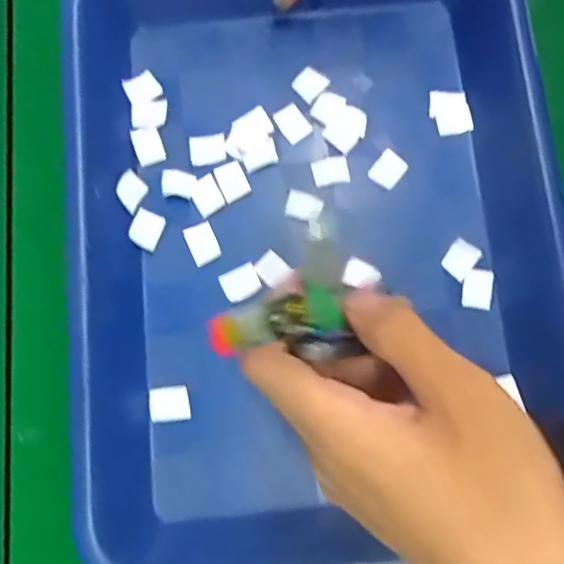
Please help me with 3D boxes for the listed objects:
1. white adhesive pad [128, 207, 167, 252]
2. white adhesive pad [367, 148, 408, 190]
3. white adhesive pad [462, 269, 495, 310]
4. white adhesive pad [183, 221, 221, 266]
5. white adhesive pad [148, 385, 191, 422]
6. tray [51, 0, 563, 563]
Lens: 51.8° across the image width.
[{"bbox_3d":[-0.075,-0.029,0.320,0.016,0.006,0.020,22,79,4],"label":"white adhesive pad"},{"bbox_3d":[0.060,-0.064,0.327,0.016,0.004,0.021,37,80,6],"label":"white adhesive pad"},{"bbox_3d":[0.108,0.004,0.318,0.015,0.004,0.021,9,79,1],"label":"white adhesive pad"},{"bbox_3d":[-0.044,-0.022,0.320,0.015,0.004,0.022,-24,80,-5],"label":"white adhesive pad"},{"bbox_3d":[-0.059,0.064,0.306,0.021,0.004,0.017,-8,79,-2],"label":"white adhesive pad"},{"bbox_3d":[0.022,-0.024,0.314,0.270,0.047,0.326,-6,79,-2],"label":"tray"}]

